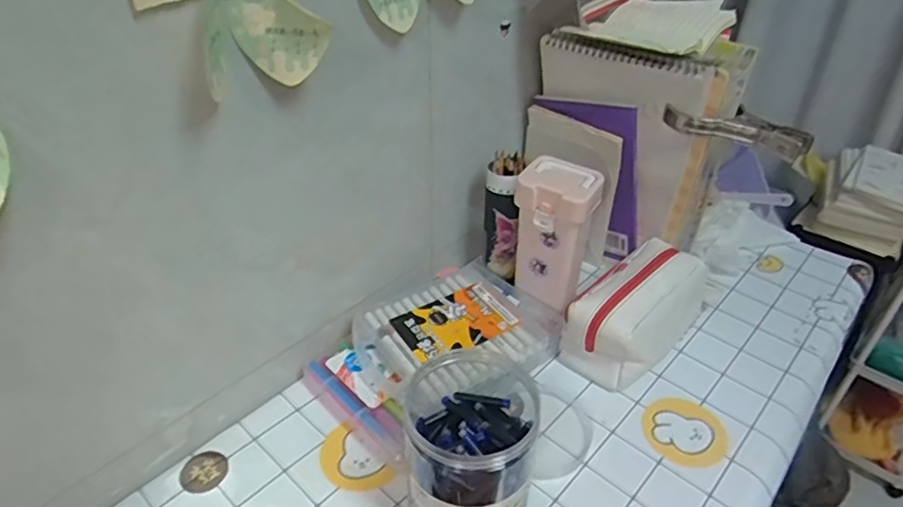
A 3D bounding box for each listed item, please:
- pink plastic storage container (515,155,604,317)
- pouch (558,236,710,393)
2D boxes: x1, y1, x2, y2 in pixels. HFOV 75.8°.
[{"bbox_3d":[0.115,-0.019,0.653,0.085,0.154,0.062,22,41,25],"label":"pink plastic storage container"},{"bbox_3d":[0.211,0.053,0.642,0.092,0.104,0.194,29,44,32],"label":"pouch"}]

